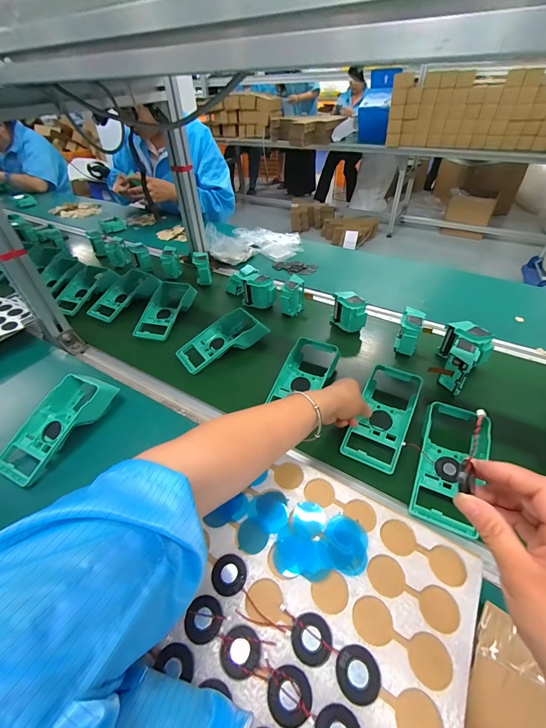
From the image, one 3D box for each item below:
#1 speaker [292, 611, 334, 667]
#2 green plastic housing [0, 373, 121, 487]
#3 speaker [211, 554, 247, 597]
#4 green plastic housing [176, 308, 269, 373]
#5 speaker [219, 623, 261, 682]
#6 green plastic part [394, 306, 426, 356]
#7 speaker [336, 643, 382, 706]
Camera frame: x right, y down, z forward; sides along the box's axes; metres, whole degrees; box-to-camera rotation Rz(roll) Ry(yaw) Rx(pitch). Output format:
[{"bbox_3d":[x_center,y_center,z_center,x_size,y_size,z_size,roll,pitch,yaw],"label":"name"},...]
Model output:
[{"bbox_3d":[0.034,0.236,0.273,0.033,0.004,0.034,-1,44,1],"label":"speaker"},{"bbox_3d":[-0.348,0.094,0.512,0.082,0.059,0.186,19,48,20],"label":"green plastic housing"},{"bbox_3d":[-0.043,0.207,0.313,0.034,0.004,0.033,-1,44,1],"label":"speaker"},{"bbox_3d":[-0.109,-0.054,0.664,0.182,0.051,0.085,-27,49,-24],"label":"green plastic housing"},{"bbox_3d":[-0.028,0.244,0.269,0.033,0.004,0.033,-1,44,1],"label":"speaker"},{"bbox_3d":[0.274,-0.062,0.642,0.045,0.080,0.072,18,47,19],"label":"green plastic part"},{"bbox_3d":[0.069,0.250,0.256,0.034,0.004,0.034,26,50,25],"label":"speaker"}]

